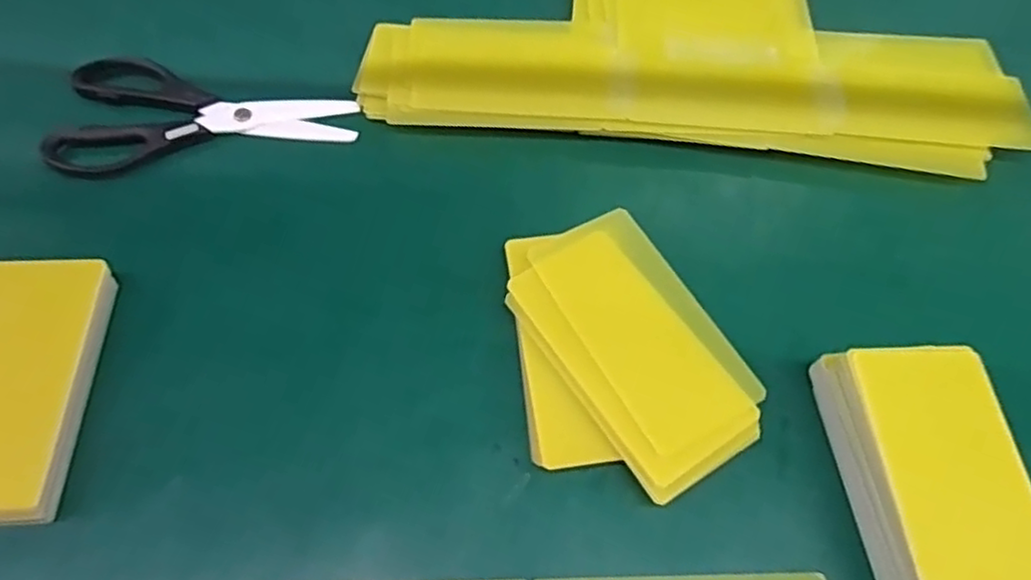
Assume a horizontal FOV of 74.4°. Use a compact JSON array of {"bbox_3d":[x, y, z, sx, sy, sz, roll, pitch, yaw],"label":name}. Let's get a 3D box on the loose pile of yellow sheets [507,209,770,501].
[{"bbox_3d":[0.050,0.035,0.368,0.114,0.023,0.153,-26,65,-16],"label":"loose pile of yellow sheets"}]

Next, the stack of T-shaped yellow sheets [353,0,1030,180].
[{"bbox_3d":[0.128,-0.219,0.518,0.436,0.041,0.288,5,60,0],"label":"stack of T-shaped yellow sheets"}]

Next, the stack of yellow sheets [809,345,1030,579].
[{"bbox_3d":[0.202,0.099,0.324,0.069,0.045,0.148,-3,60,-4],"label":"stack of yellow sheets"}]

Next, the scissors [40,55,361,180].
[{"bbox_3d":[-0.198,-0.110,0.443,0.180,0.012,0.095,4,65,-8],"label":"scissors"}]

